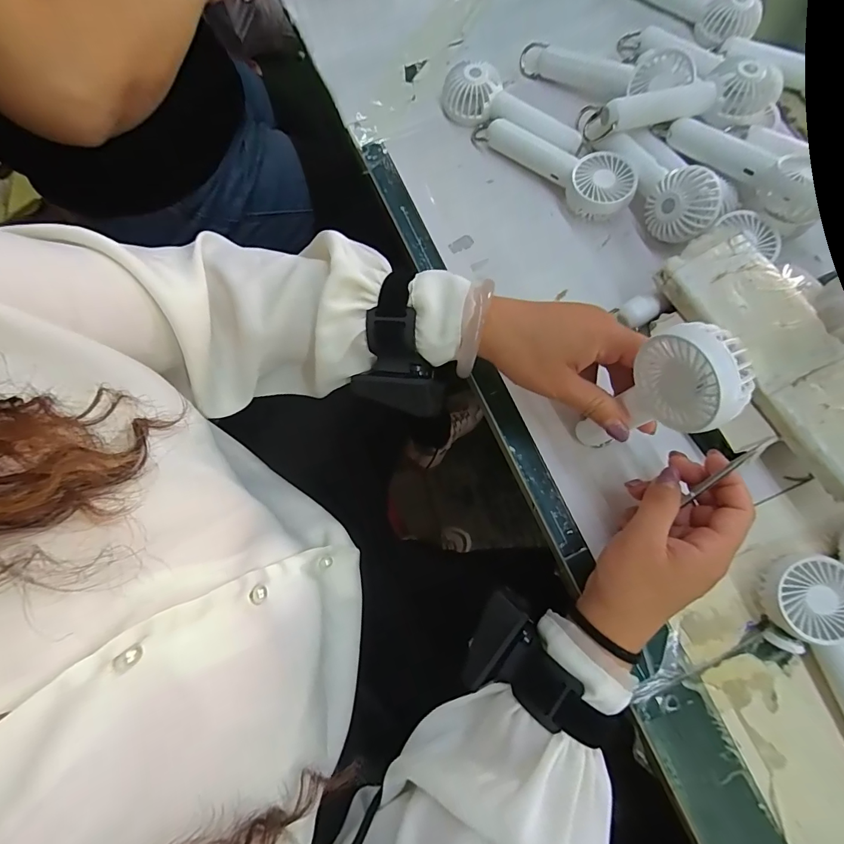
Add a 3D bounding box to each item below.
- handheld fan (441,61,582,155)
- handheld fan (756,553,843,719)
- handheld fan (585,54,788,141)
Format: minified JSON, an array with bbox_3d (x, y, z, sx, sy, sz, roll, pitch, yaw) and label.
[{"bbox_3d":[0.088,-0.302,0.414,0.142,0.035,0.051,27,77,6],"label":"handheld fan"},{"bbox_3d":[0.286,0.161,0.289,0.053,0.034,0.143,-23,77,-6],"label":"handheld fan"},{"bbox_3d":[0.233,-0.285,0.380,0.161,0.040,0.051,-10,76,-3],"label":"handheld fan"}]

